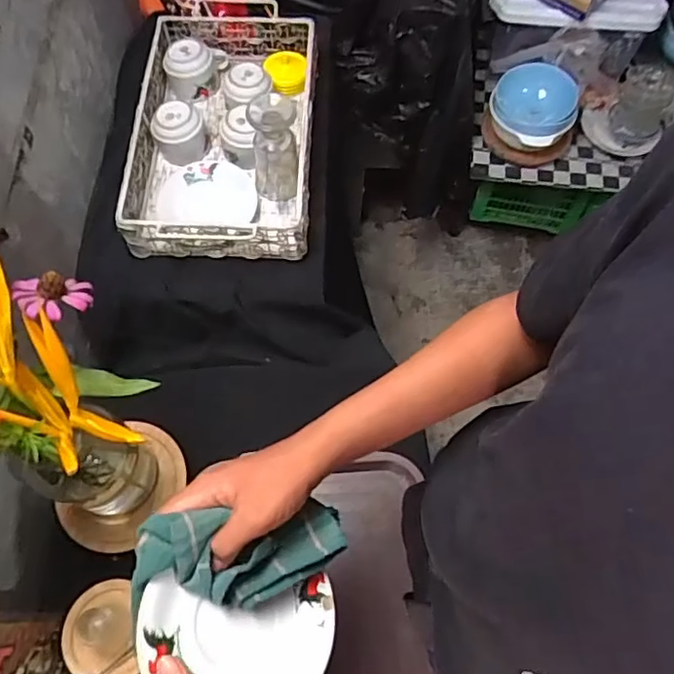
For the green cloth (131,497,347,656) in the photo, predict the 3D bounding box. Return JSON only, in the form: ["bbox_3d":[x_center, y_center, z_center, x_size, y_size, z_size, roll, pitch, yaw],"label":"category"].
[{"bbox_3d":[-0.068,0.165,0.433,0.158,0.037,0.068,3,62,-25],"label":"green cloth"}]

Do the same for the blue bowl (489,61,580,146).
[{"bbox_3d":[0.399,-0.470,1.177,0.165,0.086,0.159,0,65,0],"label":"blue bowl"}]

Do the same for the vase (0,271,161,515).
[{"bbox_3d":[-0.271,0.079,0.543,0.120,0.337,0.196,37,70,16],"label":"vase"}]

